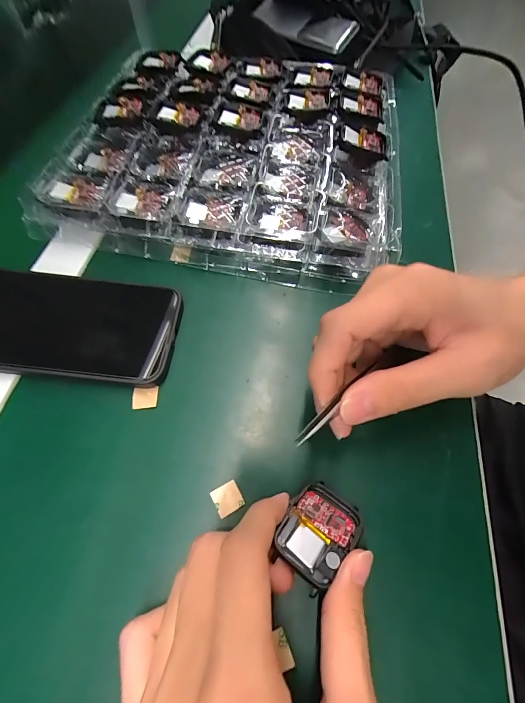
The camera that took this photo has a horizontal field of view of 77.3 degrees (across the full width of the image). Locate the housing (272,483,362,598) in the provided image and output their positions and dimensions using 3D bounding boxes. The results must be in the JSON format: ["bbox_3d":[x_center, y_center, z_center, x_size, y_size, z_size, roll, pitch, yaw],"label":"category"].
[{"bbox_3d":[0.029,0.095,0.175,0.036,0.012,0.044,39,55,23],"label":"housing"}]

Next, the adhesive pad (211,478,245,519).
[{"bbox_3d":[-0.020,0.083,0.185,0.015,0.004,0.015,-27,65,-14],"label":"adhesive pad"}]

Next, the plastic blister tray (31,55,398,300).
[{"bbox_3d":[-0.025,-0.189,0.305,0.290,0.044,0.271,7,62,4],"label":"plastic blister tray"}]

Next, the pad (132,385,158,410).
[{"bbox_3d":[-0.076,0.029,0.212,0.016,0.004,0.015,-6,62,-3],"label":"pad"}]

